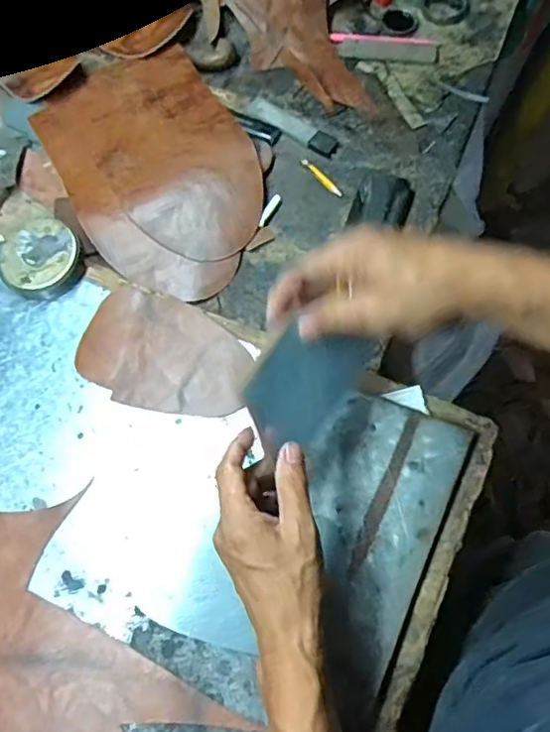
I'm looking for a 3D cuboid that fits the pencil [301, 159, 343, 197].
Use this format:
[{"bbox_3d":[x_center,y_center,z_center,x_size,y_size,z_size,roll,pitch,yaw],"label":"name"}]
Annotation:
[{"bbox_3d":[0.049,-0.198,0.619,0.010,0.004,0.059,-36,74,-14],"label":"pencil"}]

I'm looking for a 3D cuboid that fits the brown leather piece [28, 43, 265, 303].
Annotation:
[{"bbox_3d":[-0.126,-0.217,0.617,0.189,0.015,0.310,-26,71,-11],"label":"brown leather piece"}]

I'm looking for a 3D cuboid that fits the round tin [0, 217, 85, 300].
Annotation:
[{"bbox_3d":[-0.222,-0.102,0.563,0.074,0.032,0.070,0,69,-1],"label":"round tin"}]

